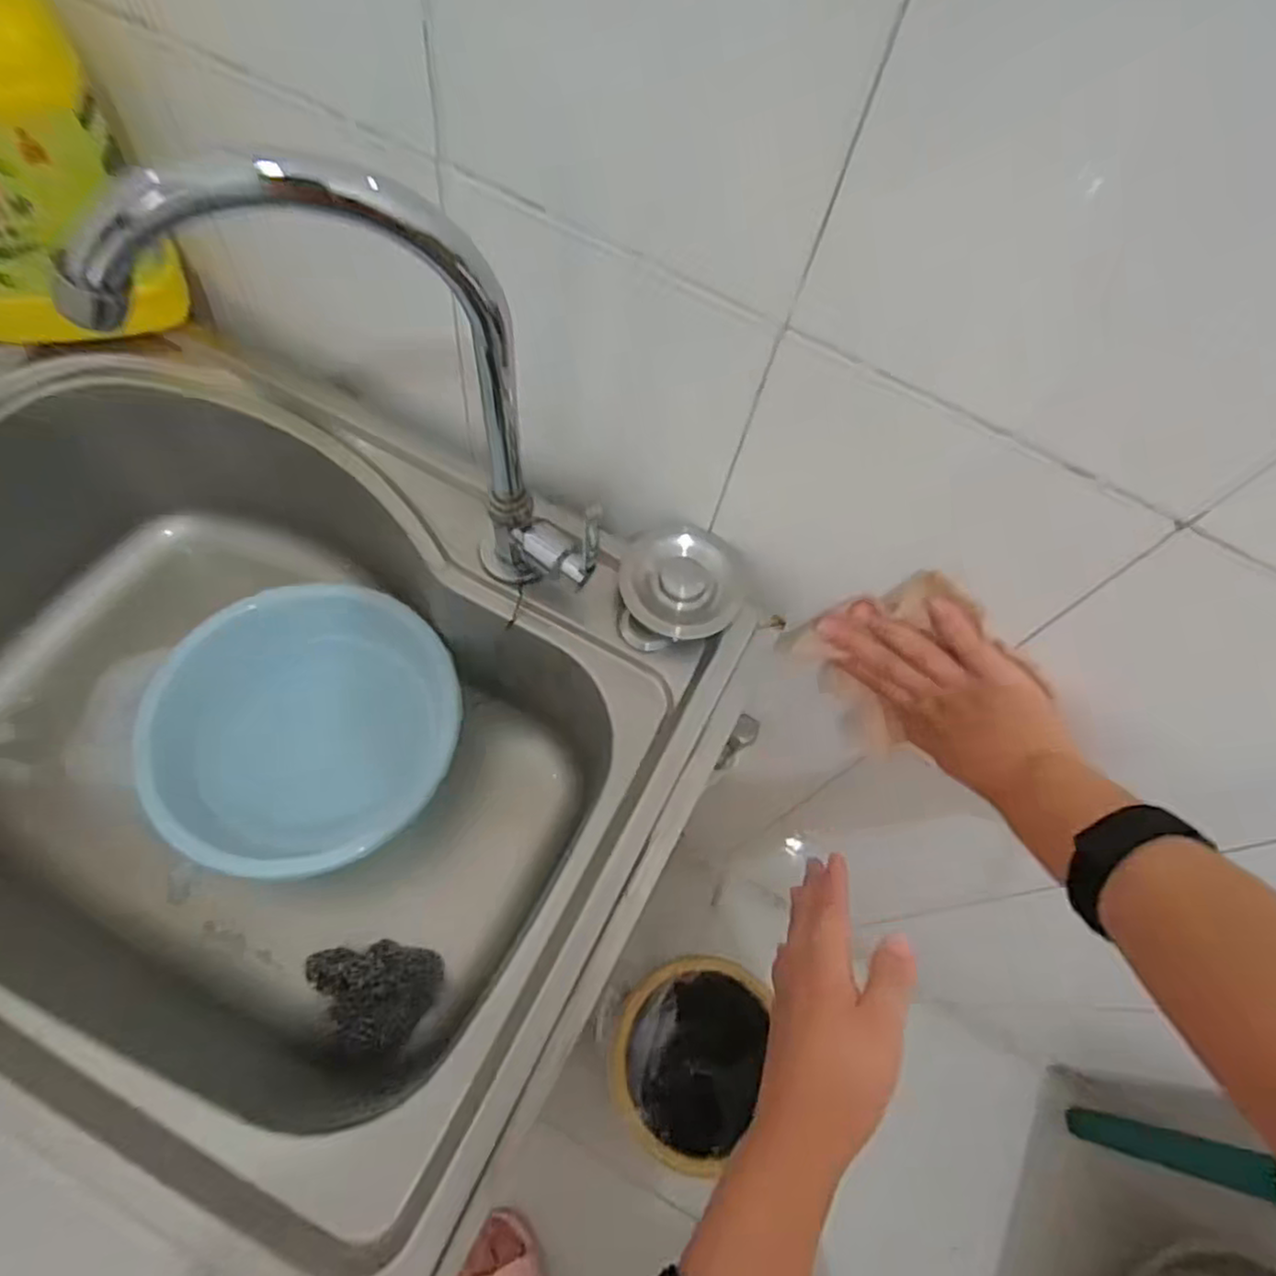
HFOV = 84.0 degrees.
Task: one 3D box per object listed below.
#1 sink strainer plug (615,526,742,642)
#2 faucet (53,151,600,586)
[{"bbox_3d":[0.028,-0.038,0.480,0.083,0.028,0.070,4,105,-14],"label":"sink strainer plug"},{"bbox_3d":[-0.115,-0.099,0.354,0.181,0.267,0.048,-5,62,-4],"label":"faucet"}]

